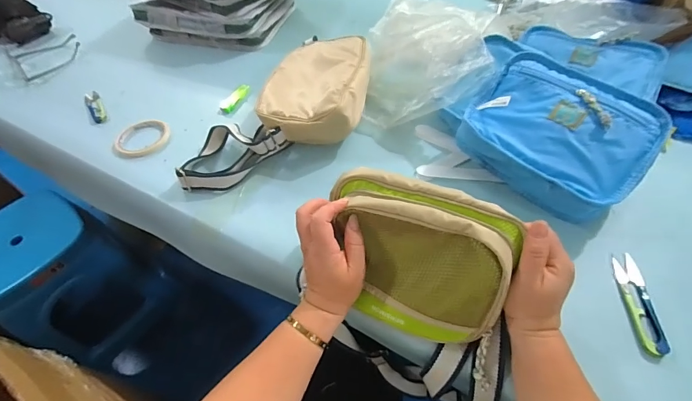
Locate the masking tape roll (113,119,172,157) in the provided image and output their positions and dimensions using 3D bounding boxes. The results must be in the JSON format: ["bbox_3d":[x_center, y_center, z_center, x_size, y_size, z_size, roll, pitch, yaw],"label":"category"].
[{"bbox_3d":[-0.372,-0.114,0.651,0.093,0.012,0.091,-2,53,3],"label":"masking tape roll"}]

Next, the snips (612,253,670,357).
[{"bbox_3d":[0.335,0.115,0.406,0.027,0.007,0.116,3,53,8],"label":"snips"}]

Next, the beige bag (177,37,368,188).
[{"bbox_3d":[-0.117,-0.164,0.603,0.338,0.089,0.222,-17,53,-8],"label":"beige bag"}]

